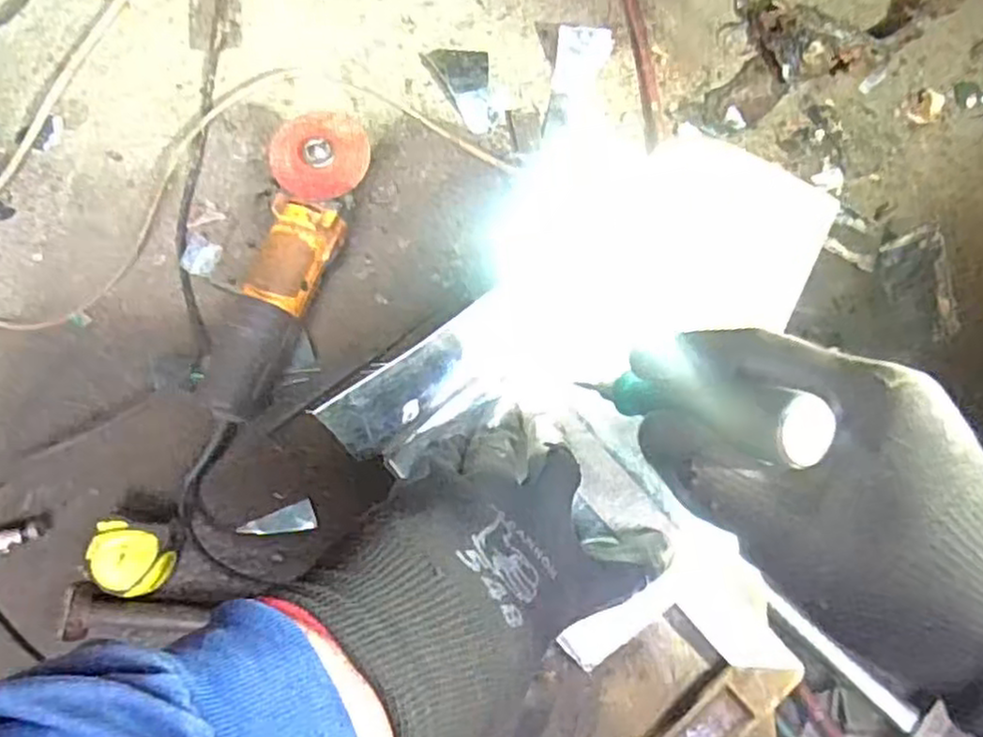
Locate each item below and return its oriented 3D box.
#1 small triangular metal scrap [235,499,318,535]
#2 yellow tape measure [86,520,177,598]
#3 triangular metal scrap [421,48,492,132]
[{"bbox_3d":[-0.192,0.140,0.658,0.066,0.004,0.026,-15,86,-10],"label":"small triangular metal scrap"},{"bbox_3d":[-0.305,0.162,0.619,0.062,0.035,0.052,21,76,5],"label":"yellow tape measure"},{"bbox_3d":[-0.022,-0.300,0.764,0.056,0.012,0.104,-28,77,-8],"label":"triangular metal scrap"}]

